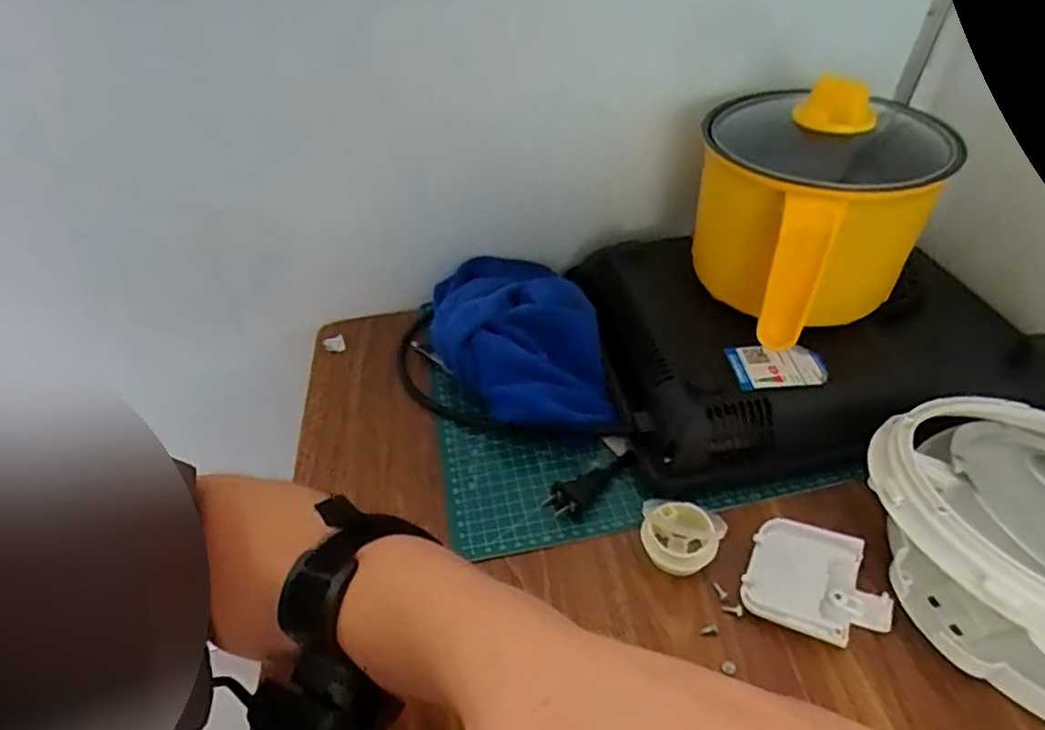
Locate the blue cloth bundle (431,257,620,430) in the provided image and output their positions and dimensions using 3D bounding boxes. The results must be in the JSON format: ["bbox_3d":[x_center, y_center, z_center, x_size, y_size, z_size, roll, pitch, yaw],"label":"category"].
[{"bbox_3d":[-0.007,-0.019,0.533,0.124,0.068,0.207,-16,43,-14],"label":"blue cloth bundle"}]

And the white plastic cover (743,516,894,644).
[{"bbox_3d":[0.181,0.134,0.386,0.079,0.016,0.070,19,46,23],"label":"white plastic cover"}]

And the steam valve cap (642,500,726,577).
[{"bbox_3d":[0.103,0.110,0.405,0.051,0.015,0.046,0,42,5],"label":"steam valve cap"}]

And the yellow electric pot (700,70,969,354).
[{"bbox_3d":[0.211,-0.112,0.475,0.157,0.164,0.203,12,44,17],"label":"yellow electric pot"}]

